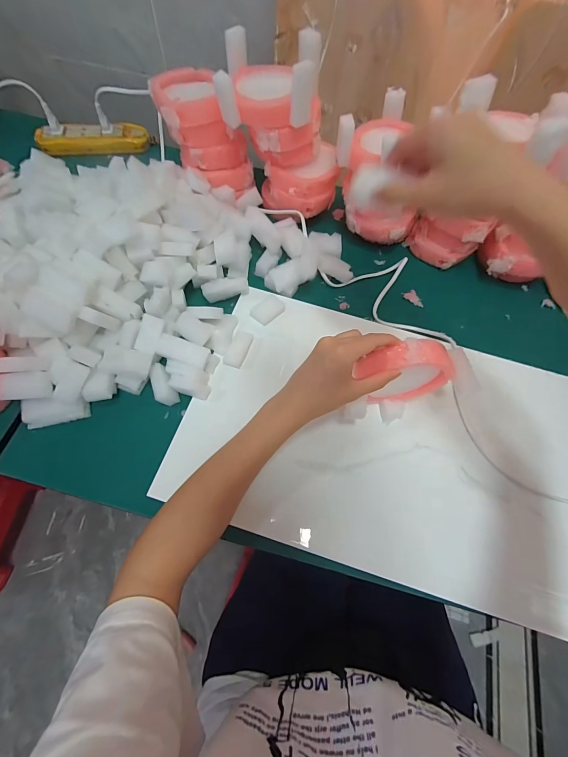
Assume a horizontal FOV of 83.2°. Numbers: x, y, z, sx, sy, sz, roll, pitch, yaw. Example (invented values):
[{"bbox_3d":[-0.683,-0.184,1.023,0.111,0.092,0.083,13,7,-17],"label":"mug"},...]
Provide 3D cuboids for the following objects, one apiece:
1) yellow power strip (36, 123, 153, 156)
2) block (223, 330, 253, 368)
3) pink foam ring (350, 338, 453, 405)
[{"bbox_3d":[-0.333,-0.422,0.564,0.178,0.029,0.049,-14,67,-8],"label":"yellow power strip"},{"bbox_3d":[-0.058,-0.039,0.410,0.024,0.007,0.052,18,66,6],"label":"block"},{"bbox_3d":[0.125,-0.003,0.345,0.098,0.099,0.032,-2,65,-3],"label":"pink foam ring"}]

